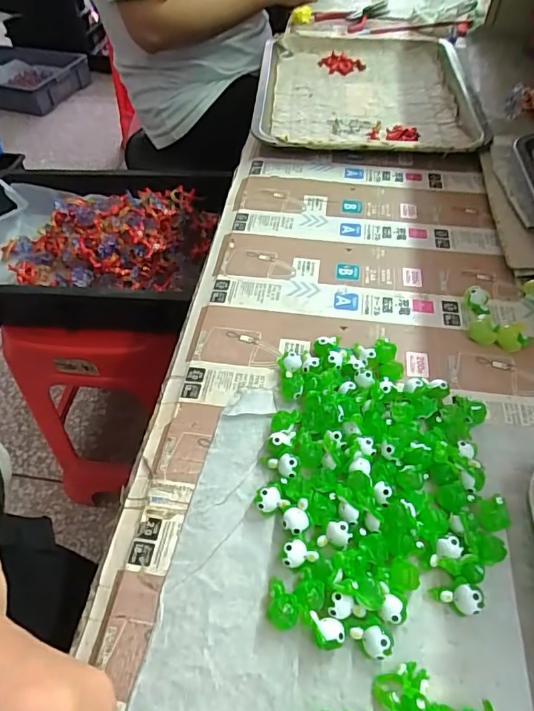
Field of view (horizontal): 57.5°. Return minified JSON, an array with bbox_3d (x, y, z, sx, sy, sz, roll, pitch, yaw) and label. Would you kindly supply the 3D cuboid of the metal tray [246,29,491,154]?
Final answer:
[{"bbox_3d":[0.120,-0.340,0.610,0.254,0.028,0.330,2,51,5],"label":"metal tray"}]

